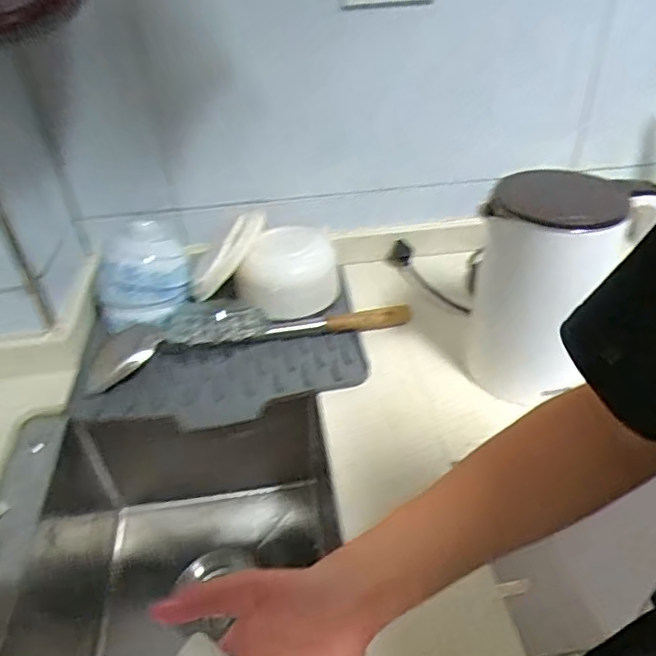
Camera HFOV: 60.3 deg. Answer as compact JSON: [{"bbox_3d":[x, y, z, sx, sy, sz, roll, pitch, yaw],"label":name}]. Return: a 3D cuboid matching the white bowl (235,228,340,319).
[{"bbox_3d":[-0.052,-0.073,0.764,0.126,0.092,0.122,-1,38,1],"label":"white bowl"}]

